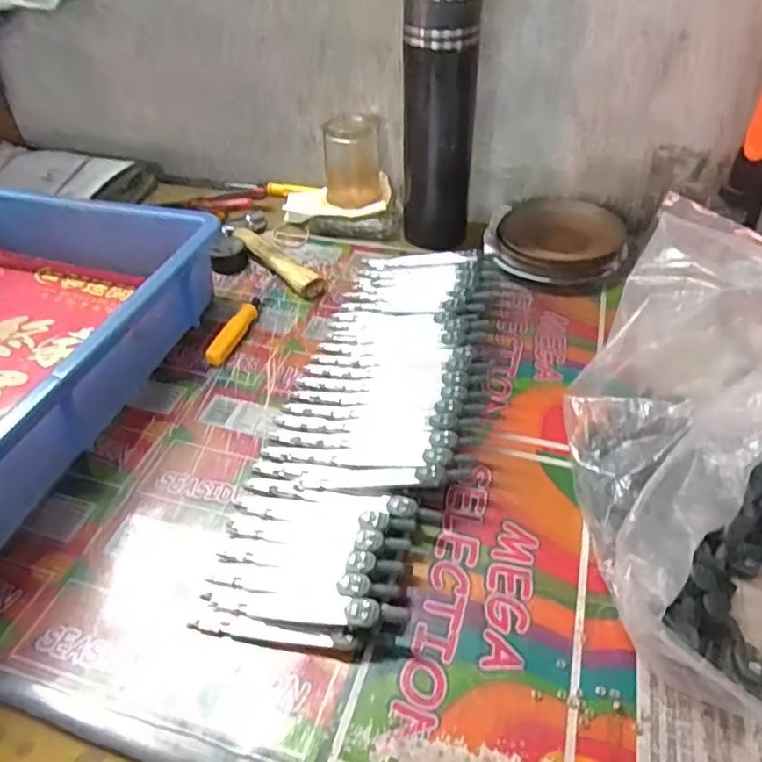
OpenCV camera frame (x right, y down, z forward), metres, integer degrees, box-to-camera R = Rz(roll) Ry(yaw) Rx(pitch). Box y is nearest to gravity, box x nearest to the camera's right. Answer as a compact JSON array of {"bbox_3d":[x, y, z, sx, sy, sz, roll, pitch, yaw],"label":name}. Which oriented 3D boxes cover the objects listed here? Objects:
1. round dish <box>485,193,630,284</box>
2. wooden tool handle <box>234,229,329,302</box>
[{"bbox_3d":[0.170,-0.139,0.602,0.124,0.025,0.121,-1,42,1],"label":"round dish"},{"bbox_3d":[-0.098,-0.115,0.587,0.027,0.021,0.124,-31,50,-28],"label":"wooden tool handle"}]

